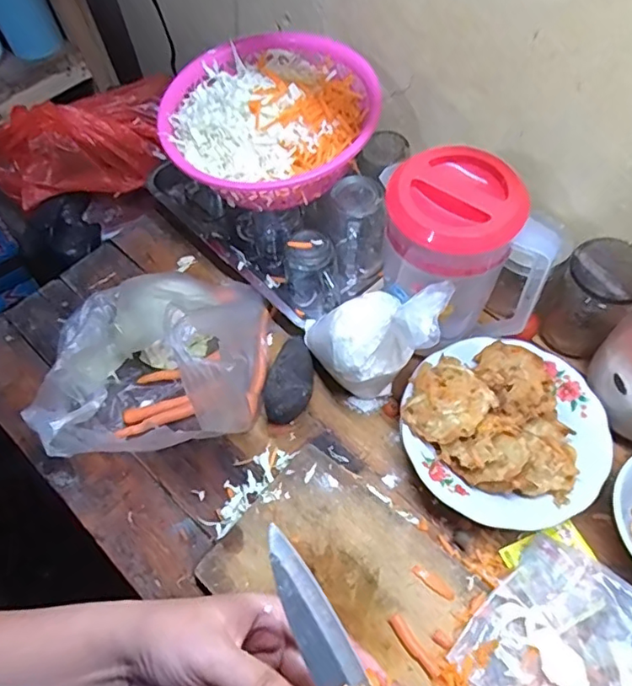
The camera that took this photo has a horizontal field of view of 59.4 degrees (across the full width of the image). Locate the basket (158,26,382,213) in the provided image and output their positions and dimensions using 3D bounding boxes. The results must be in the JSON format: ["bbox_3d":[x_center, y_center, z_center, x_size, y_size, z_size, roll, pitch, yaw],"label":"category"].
[{"bbox_3d":[-0.056,-0.285,0.691,0.251,0.077,0.258,-2,60,1],"label":"basket"}]

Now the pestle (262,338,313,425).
[{"bbox_3d":[-0.030,0.044,0.645,0.052,0.057,0.113,6,48,5],"label":"pestle"}]

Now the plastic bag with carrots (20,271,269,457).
[{"bbox_3d":[-0.175,0.021,0.628,0.246,0.094,0.183,-14,61,-6],"label":"plastic bag with carrots"}]

